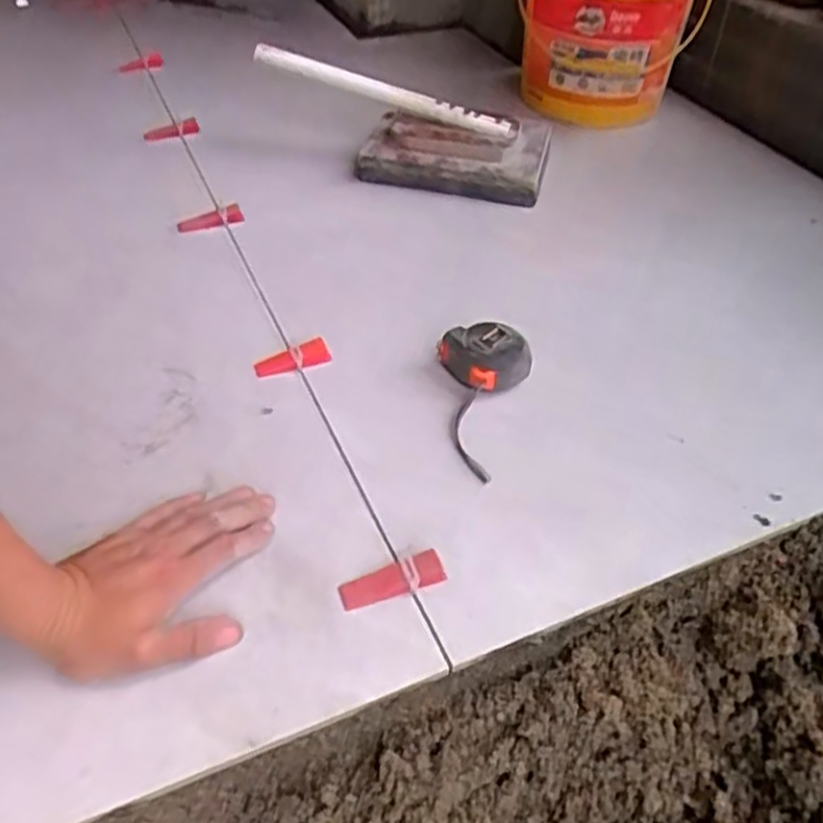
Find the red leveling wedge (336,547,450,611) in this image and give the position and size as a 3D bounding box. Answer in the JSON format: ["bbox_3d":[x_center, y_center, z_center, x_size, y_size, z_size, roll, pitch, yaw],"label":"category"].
[{"bbox_3d":[-0.014,0.119,0.524,0.073,0.014,0.024,-15,47,-16],"label":"red leveling wedge"}]

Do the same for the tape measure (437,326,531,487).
[{"bbox_3d":[0.071,-0.015,0.636,0.076,0.041,0.153,-4,44,-6],"label":"tape measure"}]

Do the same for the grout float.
[{"bbox_3d":[0.051,-0.316,0.918,0.223,0.079,0.101,10,45,9],"label":"grout float"}]

